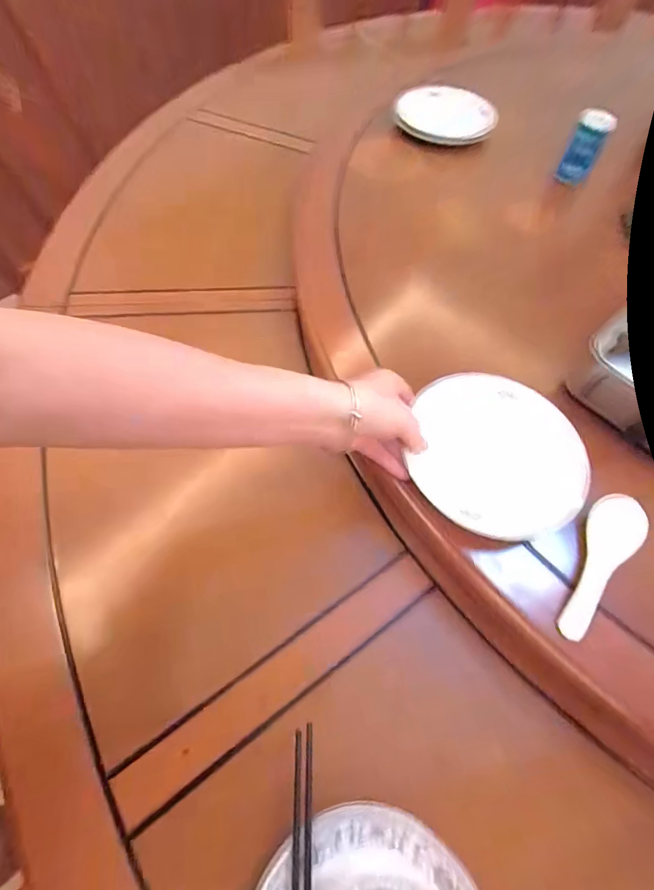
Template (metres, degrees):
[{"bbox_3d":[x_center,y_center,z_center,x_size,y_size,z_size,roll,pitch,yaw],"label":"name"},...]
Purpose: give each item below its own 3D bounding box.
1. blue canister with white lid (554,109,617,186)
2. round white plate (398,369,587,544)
[{"bbox_3d":[0.372,-0.428,0.594,0.048,0.090,0.044,26,64,11],"label":"blue canister with white lid"},{"bbox_3d":[0.164,0.006,0.401,0.157,0.026,0.163,1,62,-2],"label":"round white plate"}]

